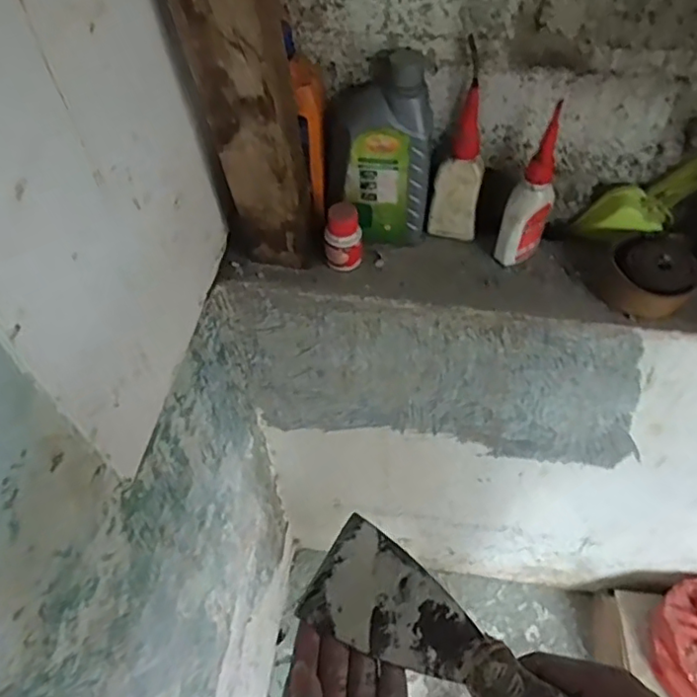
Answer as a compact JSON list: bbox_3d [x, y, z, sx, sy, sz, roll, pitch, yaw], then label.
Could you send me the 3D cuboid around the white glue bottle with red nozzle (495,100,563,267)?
[{"bbox_3d":[0.192,-0.159,0.636,0.047,0.159,0.047,17,57,15],"label":"white glue bottle with red nozzle"}]

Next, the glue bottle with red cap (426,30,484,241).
[{"bbox_3d":[0.119,-0.207,0.642,0.054,0.206,0.046,6,55,7],"label":"glue bottle with red cap"}]

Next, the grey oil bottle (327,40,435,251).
[{"bbox_3d":[0.033,-0.209,0.650,0.107,0.198,0.071,1,55,4],"label":"grey oil bottle"}]

